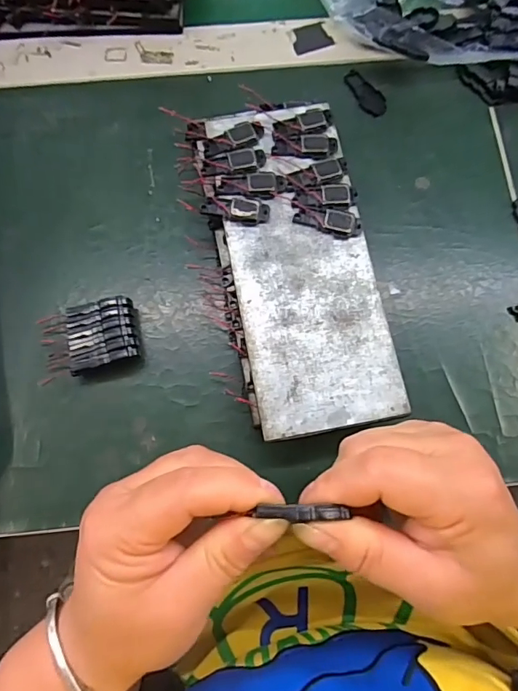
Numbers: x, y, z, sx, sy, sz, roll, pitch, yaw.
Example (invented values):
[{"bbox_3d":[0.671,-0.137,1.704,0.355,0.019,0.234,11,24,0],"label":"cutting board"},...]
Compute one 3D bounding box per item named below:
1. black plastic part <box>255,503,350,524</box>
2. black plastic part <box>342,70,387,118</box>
[{"bbox_3d":[0.018,0.065,0.185,0.035,0.004,0.006,3,76,-5],"label":"black plastic part"},{"bbox_3d":[0.074,-0.177,0.330,0.018,0.004,0.039,-37,79,-9],"label":"black plastic part"}]

